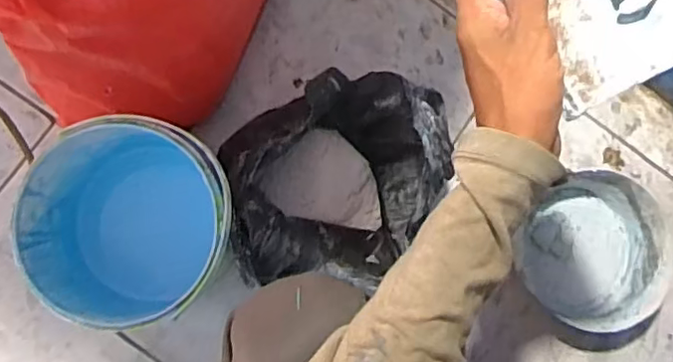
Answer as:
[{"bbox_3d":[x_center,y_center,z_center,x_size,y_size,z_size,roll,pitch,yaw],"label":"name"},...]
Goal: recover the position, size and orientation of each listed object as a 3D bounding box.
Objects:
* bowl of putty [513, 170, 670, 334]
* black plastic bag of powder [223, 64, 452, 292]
[{"bbox_3d":[0.308,0.089,0.746,0.170,0.065,0.194,-3,85,-5],"label":"bowl of putty"},{"bbox_3d":[0.001,0.003,0.646,0.222,0.199,0.211,-17,86,-6],"label":"black plastic bag of powder"}]

